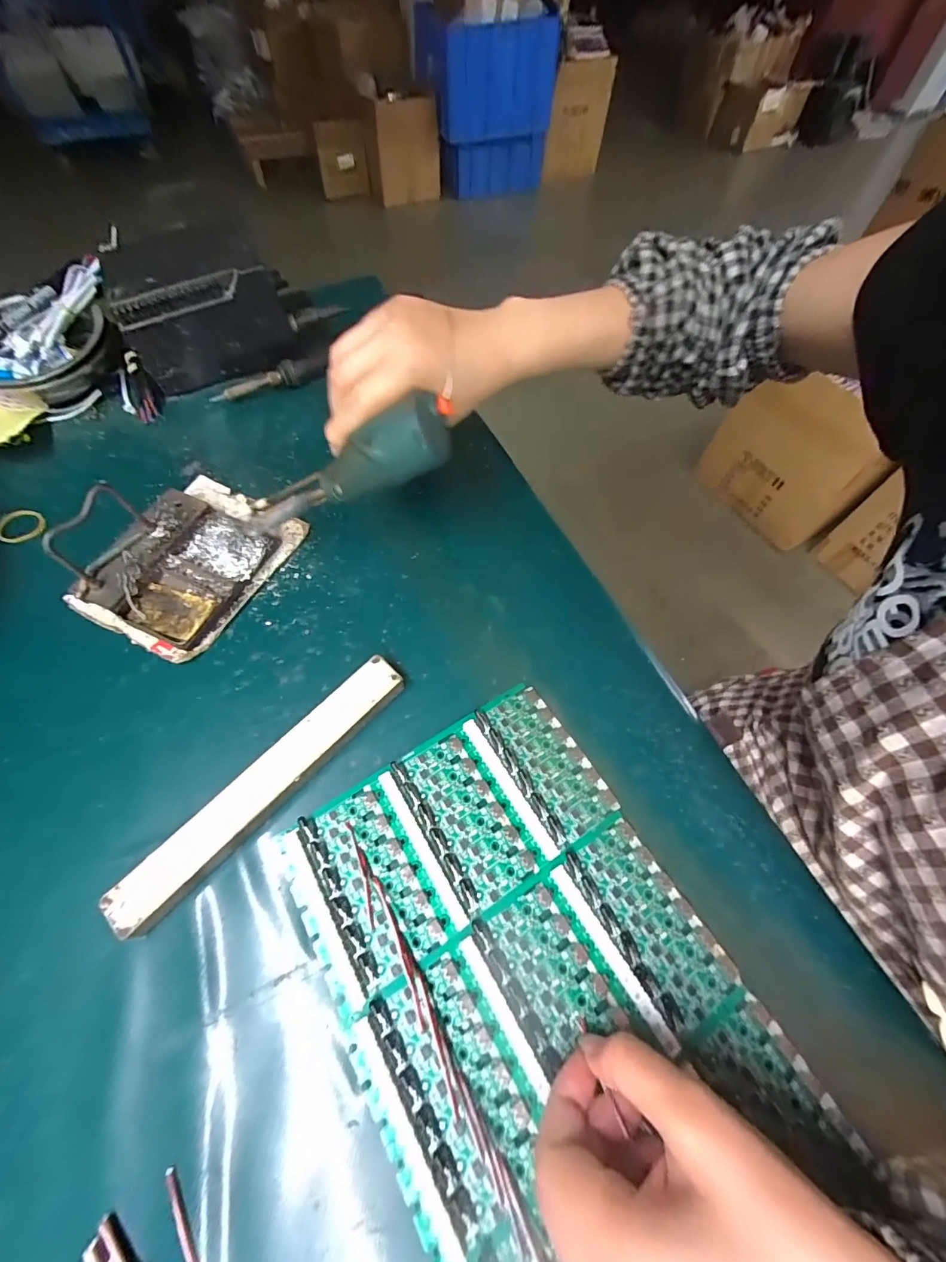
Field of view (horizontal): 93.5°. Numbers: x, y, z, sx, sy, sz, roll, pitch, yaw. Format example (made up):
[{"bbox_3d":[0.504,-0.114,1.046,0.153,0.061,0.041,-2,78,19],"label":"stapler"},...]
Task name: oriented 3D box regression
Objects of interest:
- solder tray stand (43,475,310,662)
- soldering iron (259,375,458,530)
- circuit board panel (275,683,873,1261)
[{"bbox_3d":[-0.228,-0.066,0.342,0.127,0.046,0.145,26,64,11],"label":"solder tray stand"},{"bbox_3d":[-0.093,-0.110,0.310,0.161,0.033,0.041,-13,58,27],"label":"soldering iron"},{"bbox_3d":[0.039,0.192,0.234,0.185,0.010,0.296,-28,66,-16],"label":"circuit board panel"}]

